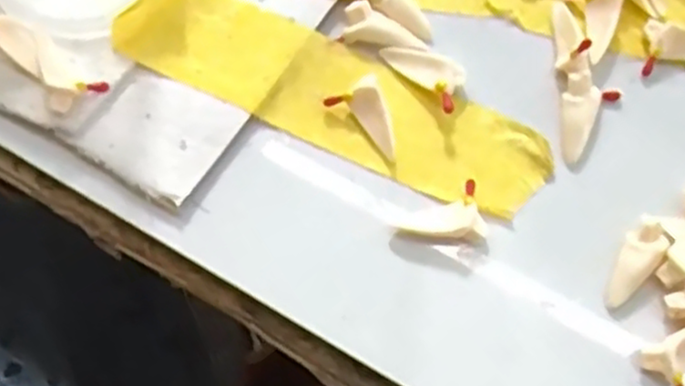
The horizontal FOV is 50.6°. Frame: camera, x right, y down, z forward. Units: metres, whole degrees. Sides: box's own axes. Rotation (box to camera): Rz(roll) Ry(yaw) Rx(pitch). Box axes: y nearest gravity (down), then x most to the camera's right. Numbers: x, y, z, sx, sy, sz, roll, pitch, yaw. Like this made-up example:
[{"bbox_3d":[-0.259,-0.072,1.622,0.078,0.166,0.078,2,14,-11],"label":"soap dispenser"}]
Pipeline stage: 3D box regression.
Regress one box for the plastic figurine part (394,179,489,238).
[{"bbox_3d":[0.017,0.004,0.126,0.015,0.004,0.009,-14,72,-4],"label":"plastic figurine part"}]

